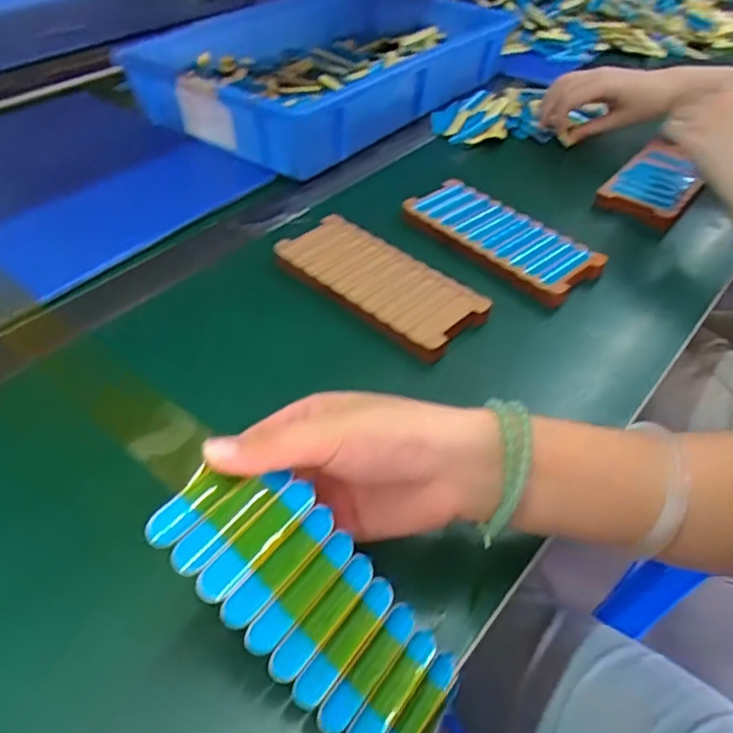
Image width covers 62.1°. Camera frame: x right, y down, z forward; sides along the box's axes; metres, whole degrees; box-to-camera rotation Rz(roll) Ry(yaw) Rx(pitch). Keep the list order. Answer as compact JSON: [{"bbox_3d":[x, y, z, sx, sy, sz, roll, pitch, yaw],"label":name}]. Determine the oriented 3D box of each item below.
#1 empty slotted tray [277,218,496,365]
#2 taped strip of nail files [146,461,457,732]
[{"bbox_3d":[0.009,-0.069,0.485,0.169,0.015,0.077,33,52,26],"label":"empty slotted tray"},{"bbox_3d":[-0.020,0.111,0.270,0.067,0.011,0.160,-40,96,-32],"label":"taped strip of nail files"}]

